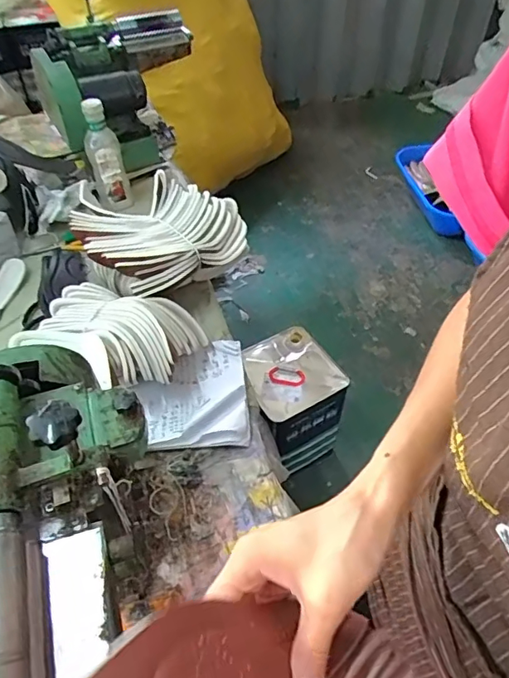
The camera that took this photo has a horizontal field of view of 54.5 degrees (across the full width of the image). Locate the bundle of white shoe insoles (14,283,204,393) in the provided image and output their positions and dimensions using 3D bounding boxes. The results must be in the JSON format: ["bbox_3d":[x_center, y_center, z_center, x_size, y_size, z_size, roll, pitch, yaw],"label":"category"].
[{"bbox_3d":[-0.222,-0.012,0.780,0.254,0.072,0.172,10,49,9],"label":"bundle of white shoe insoles"}]

